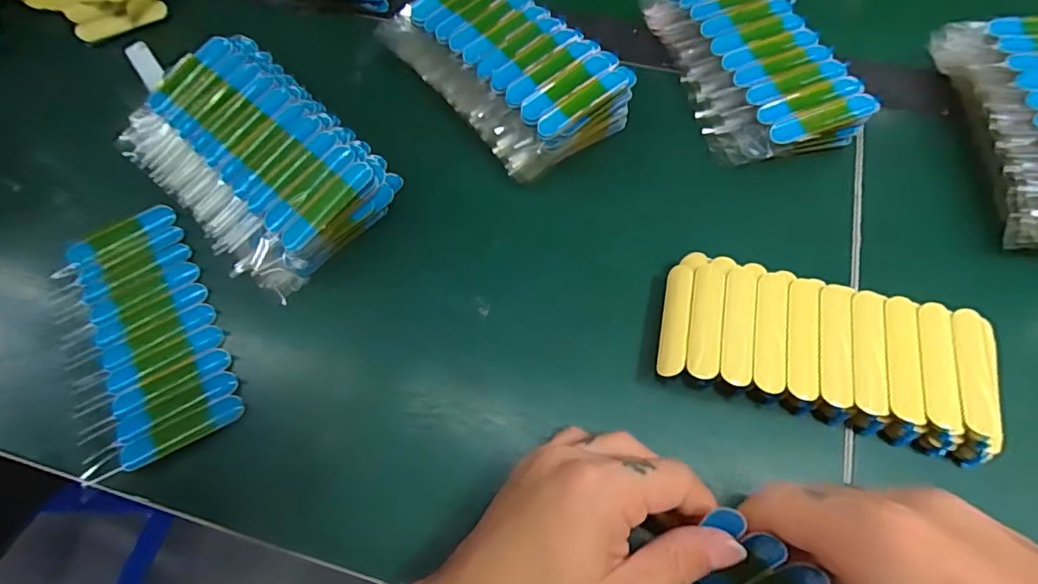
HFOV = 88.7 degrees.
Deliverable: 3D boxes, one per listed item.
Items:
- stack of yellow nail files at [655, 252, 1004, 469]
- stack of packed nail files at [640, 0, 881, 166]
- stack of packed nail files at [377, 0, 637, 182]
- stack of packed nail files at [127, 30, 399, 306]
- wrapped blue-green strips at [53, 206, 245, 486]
[{"bbox_3d":[0.149,0.029,0.266,0.150,0.026,0.067,15,66,8],"label":"stack of yellow nail files"},{"bbox_3d":[0.149,-0.152,0.346,0.088,0.026,0.158,-14,65,-5],"label":"stack of packed nail files"},{"bbox_3d":[-0.011,-0.146,0.344,0.087,0.038,0.157,-39,70,-15],"label":"stack of packed nail files"},{"bbox_3d":[-0.164,-0.088,0.320,0.177,0.038,0.104,40,72,18],"label":"stack of packed nail files"},{"bbox_3d":[-0.213,0.023,0.295,0.079,0.016,0.144,-29,68,-11],"label":"wrapped blue-green strips"}]

